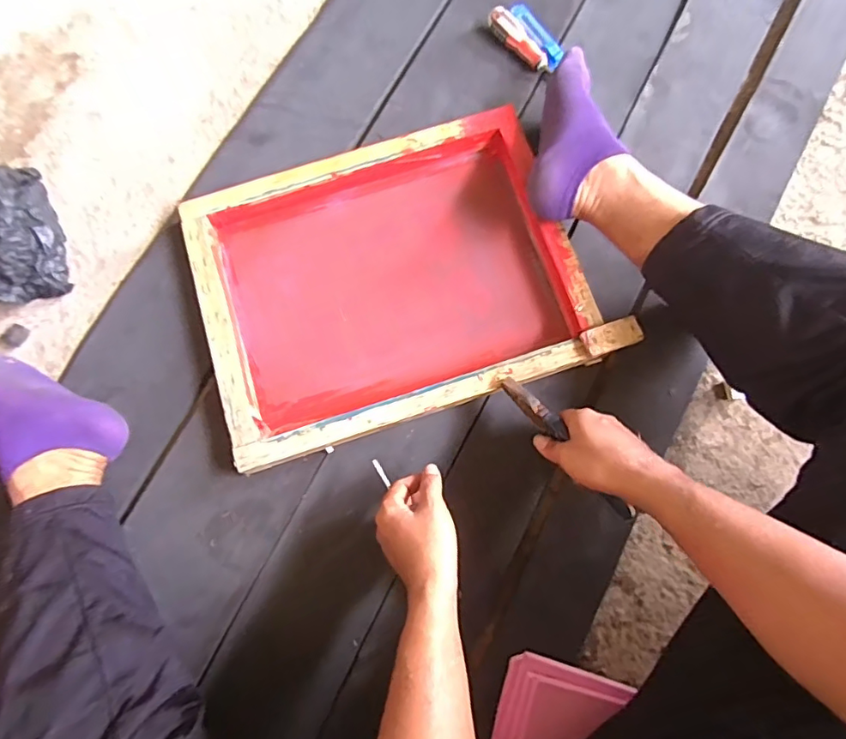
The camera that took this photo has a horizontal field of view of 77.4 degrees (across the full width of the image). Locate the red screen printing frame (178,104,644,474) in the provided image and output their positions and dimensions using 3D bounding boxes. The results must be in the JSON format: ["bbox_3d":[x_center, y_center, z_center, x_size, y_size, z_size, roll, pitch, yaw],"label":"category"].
[{"bbox_3d":[-0.039,-0.114,0.663,0.469,0.041,0.353,-17,78,-3],"label":"red screen printing frame"}]

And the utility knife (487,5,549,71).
[{"bbox_3d":[0.134,-0.464,0.744,0.108,0.019,0.031,43,81,-6],"label":"utility knife"}]

